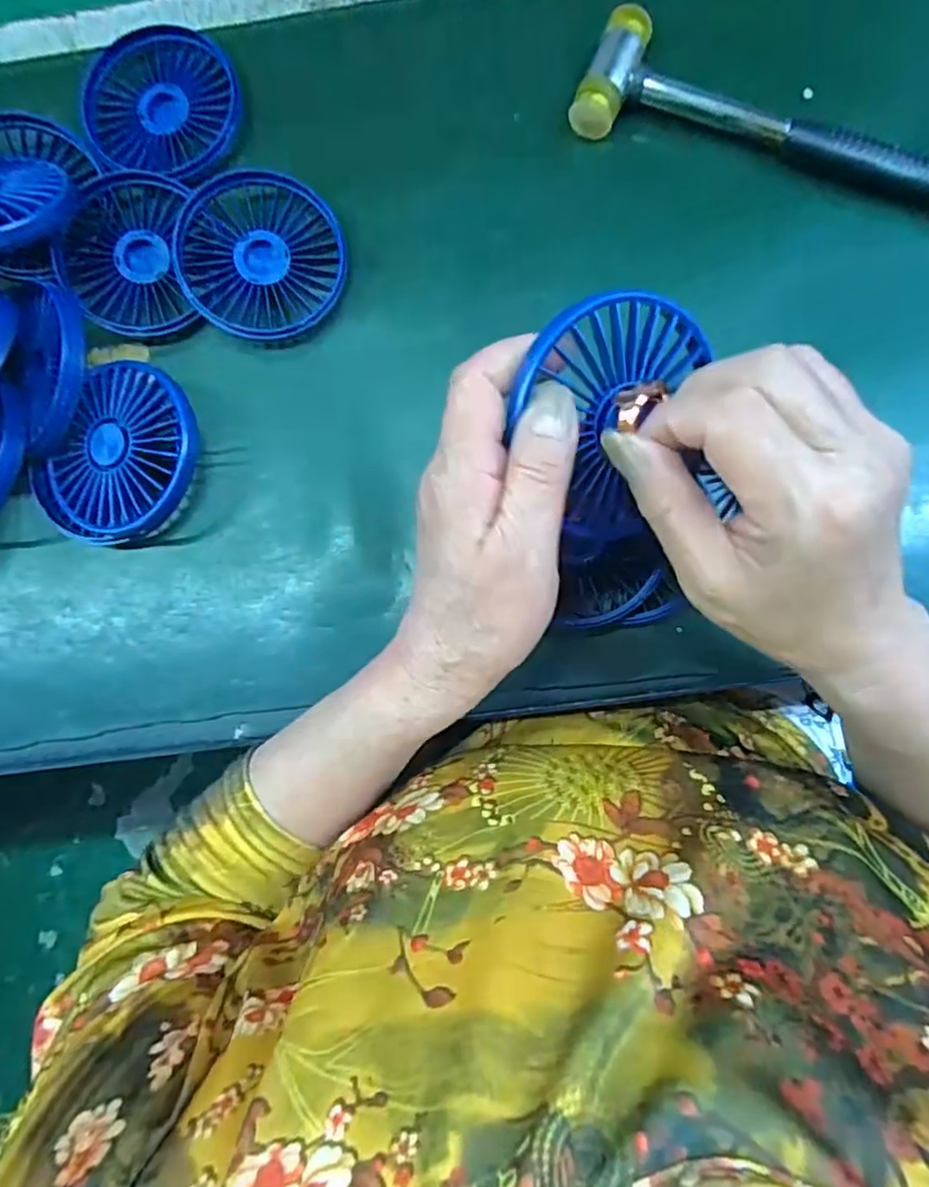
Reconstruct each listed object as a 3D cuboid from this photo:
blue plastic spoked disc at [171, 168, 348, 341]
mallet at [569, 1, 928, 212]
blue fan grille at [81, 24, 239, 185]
[{"bbox_3d":[-0.111,-0.186,0.357,0.084,0.026,0.091,0,85,5],"label":"blue plastic spoked disc"},{"bbox_3d":[0.178,-0.239,0.335,0.237,0.026,0.056,20,87,6],"label":"mallet"},{"bbox_3d":[-0.172,-0.275,0.367,0.089,0.018,0.080,11,86,6],"label":"blue fan grille"}]

